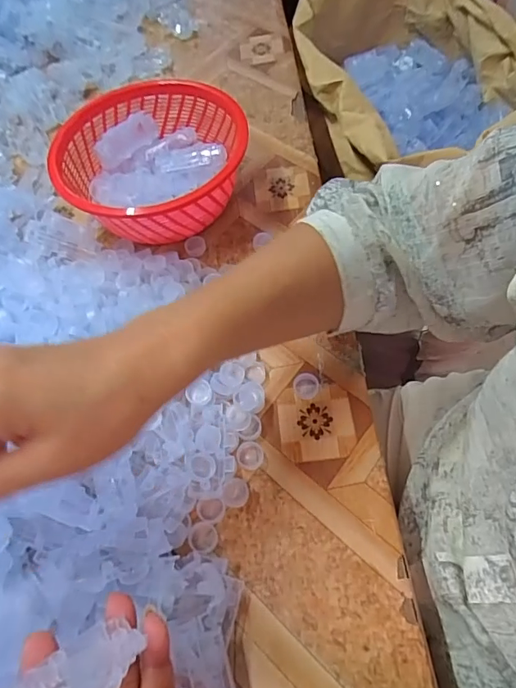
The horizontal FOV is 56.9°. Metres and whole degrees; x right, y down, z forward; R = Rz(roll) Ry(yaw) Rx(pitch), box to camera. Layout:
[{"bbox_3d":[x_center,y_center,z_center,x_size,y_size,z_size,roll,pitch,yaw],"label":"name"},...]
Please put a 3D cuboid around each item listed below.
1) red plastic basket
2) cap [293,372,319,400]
[{"bbox_3d":[-0.098,-0.173,0.465,0.177,0.064,0.178,-1,59,4],"label":"red plastic basket"},{"bbox_3d":[0.039,0.034,0.389,0.020,0.004,0.022,-2,59,3],"label":"cap"}]

